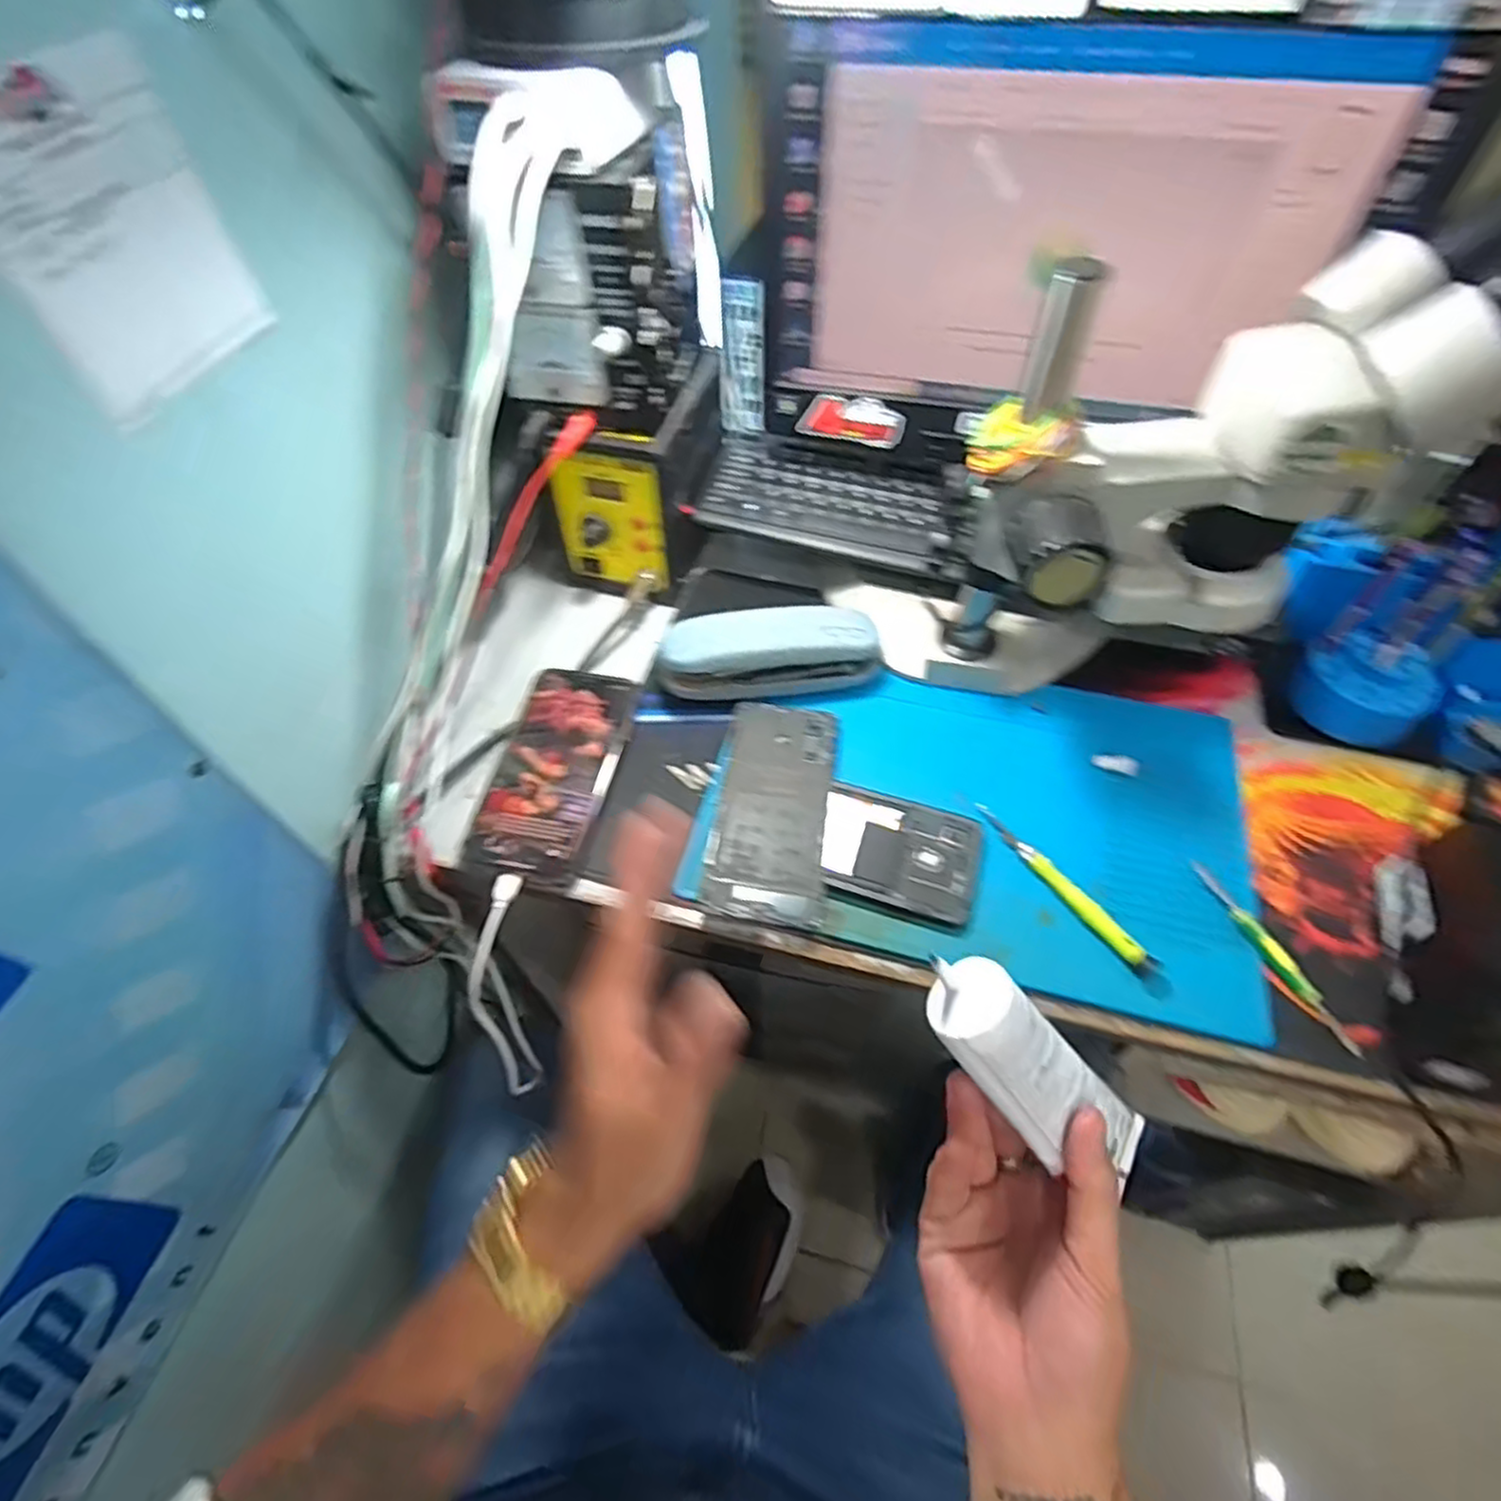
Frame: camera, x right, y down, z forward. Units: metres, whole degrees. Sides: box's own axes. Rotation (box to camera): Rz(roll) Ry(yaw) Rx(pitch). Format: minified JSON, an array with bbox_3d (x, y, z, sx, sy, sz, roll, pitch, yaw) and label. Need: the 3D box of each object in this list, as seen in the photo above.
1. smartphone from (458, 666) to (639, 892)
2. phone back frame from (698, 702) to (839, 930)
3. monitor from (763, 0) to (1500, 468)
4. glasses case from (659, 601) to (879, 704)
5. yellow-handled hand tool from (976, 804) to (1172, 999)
[{"bbox_3d":[-0.131,0.012,0.501,0.079,0.013,0.162,6,55,6],"label":"smartphone"},{"bbox_3d":[0.015,0.035,0.479,0.072,0.005,0.158,5,55,5],"label":"phone back frame"},{"bbox_3d":[0.185,-0.301,0.453,0.355,0.247,0.023,11,56,9],"label":"monitor"},{"bbox_3d":[0.015,-0.075,0.535,0.159,0.043,0.064,-4,55,-2],"label":"glasses case"},{"bbox_3d":[0.191,0.085,0.445,0.012,0.010,0.146,-30,60,-19],"label":"yellow-handled hand tool"}]

